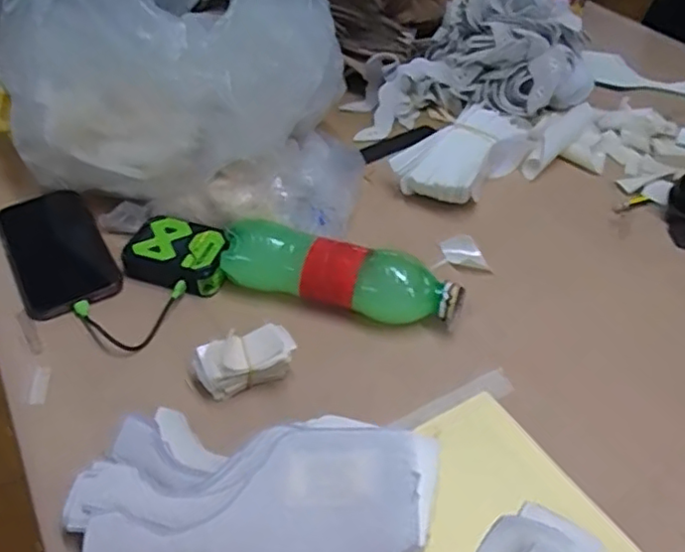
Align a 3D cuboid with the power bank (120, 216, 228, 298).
[{"bbox_3d":[-0.146,-0.017,0.570,0.091,0.031,0.065,23,48,22],"label":"power bank"}]

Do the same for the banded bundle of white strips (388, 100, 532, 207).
[{"bbox_3d":[0.126,-0.125,0.670,0.089,0.061,0.154,29,51,27],"label":"banded bundle of white strips"}]

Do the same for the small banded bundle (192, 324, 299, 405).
[{"bbox_3d":[-0.074,0.065,0.483,0.072,0.036,0.033,-16,46,-15],"label":"small banded bundle"}]

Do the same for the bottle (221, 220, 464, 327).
[{"bbox_3d":[-0.003,0.001,0.538,0.203,0.055,0.057,8,44,9],"label":"bottle"}]

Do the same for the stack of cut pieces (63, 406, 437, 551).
[{"bbox_3d":[-0.056,0.139,0.389,0.214,0.060,0.104,7,44,8],"label":"stack of cut pieces"}]

